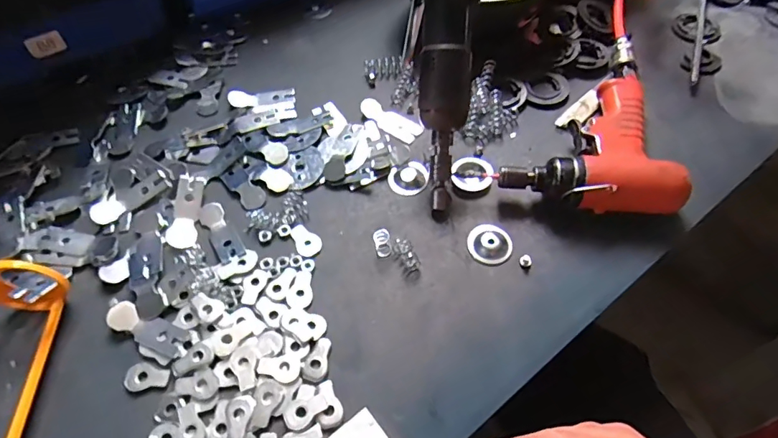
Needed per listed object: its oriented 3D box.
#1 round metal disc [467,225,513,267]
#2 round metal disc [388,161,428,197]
[{"bbox_3d":[0.079,0.019,0.377,0.033,0.006,0.036,0,56,0],"label":"round metal disc"},{"bbox_3d":[0.018,-0.036,0.424,0.035,0.004,0.032,0,56,0],"label":"round metal disc"}]

